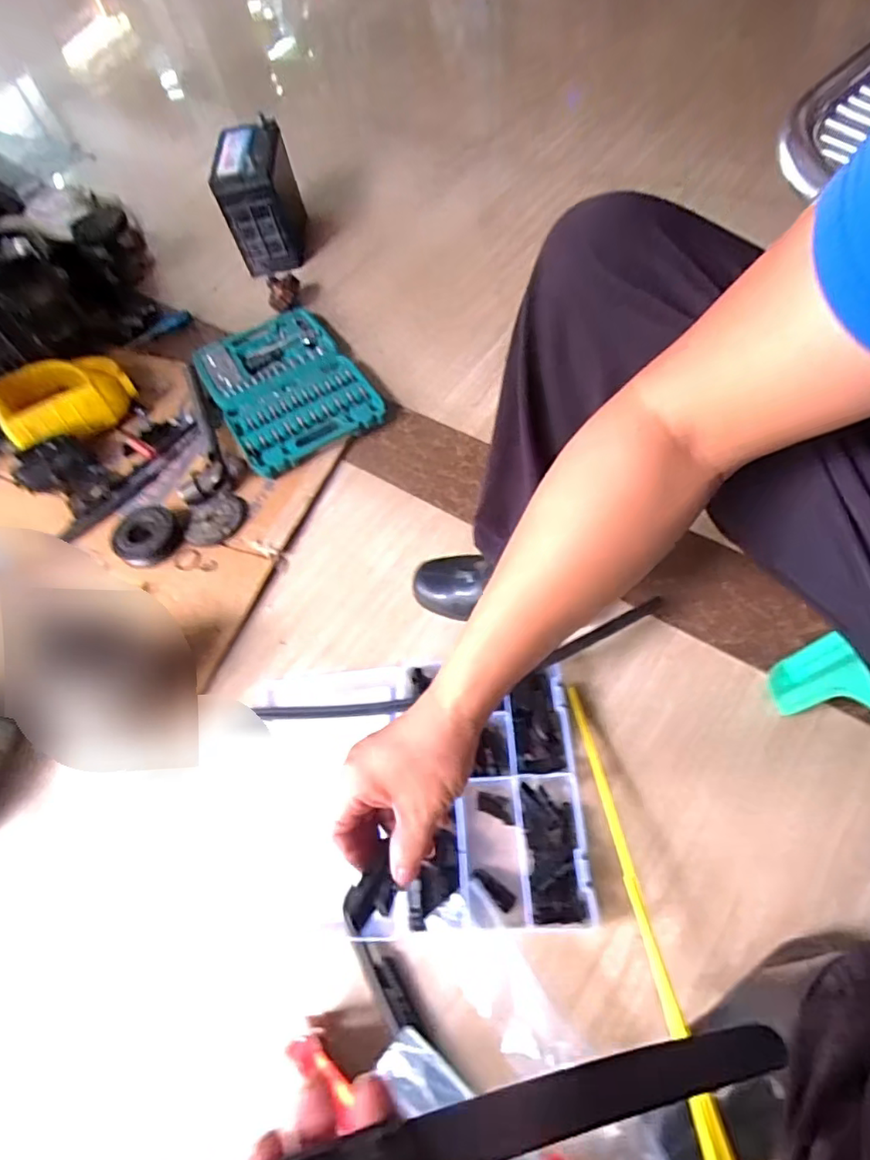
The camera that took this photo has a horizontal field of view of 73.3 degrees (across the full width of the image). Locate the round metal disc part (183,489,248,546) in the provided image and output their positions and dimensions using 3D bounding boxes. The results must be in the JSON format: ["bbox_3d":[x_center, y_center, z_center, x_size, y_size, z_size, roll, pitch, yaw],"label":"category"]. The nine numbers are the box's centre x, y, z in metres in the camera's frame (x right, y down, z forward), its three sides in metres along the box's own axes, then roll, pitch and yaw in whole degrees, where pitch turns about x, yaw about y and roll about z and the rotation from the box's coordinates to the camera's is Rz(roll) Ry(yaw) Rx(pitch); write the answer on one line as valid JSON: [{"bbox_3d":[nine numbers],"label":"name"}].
[{"bbox_3d":[-0.364,-0.106,0.966,0.099,0.015,0.105,-4,59,7],"label":"round metal disc part"}]

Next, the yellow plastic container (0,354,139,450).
[{"bbox_3d":[-0.679,-0.331,1.075,0.226,0.097,0.180,-36,61,-12],"label":"yellow plastic container"}]

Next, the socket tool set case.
[{"bbox_3d":[-0.280,-0.367,1.101,0.259,0.043,0.391,-30,60,-9],"label":"socket tool set case"}]

